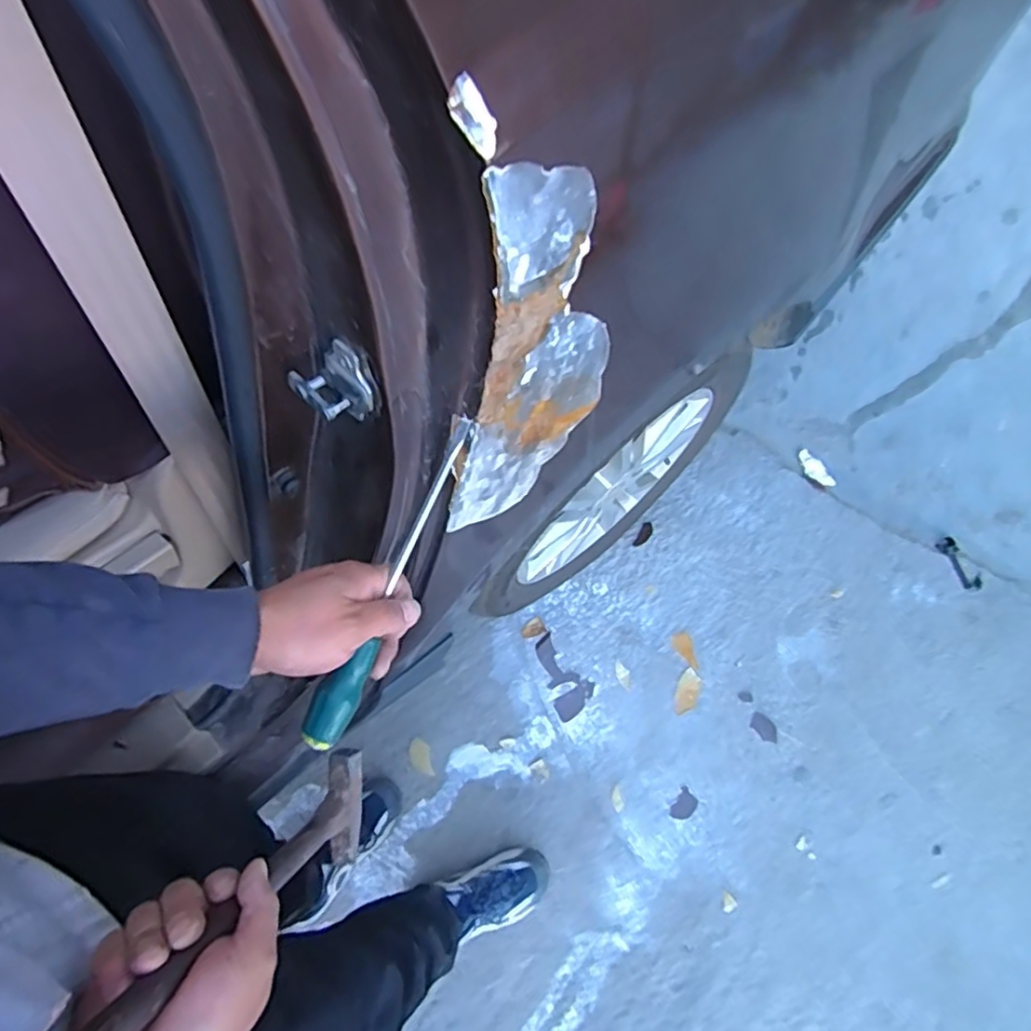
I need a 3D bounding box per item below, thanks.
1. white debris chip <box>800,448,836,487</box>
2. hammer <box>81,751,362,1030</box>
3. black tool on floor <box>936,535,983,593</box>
[{"bbox_3d":[0.667,-0.101,1.440,0.040,0.012,0.099,-37,75,-11],"label":"white debris chip"},{"bbox_3d":[-0.177,0.252,0.416,0.028,0.316,0.088,-1,91,11],"label":"hammer"},{"bbox_3d":[0.935,0.103,1.364,0.046,0.012,0.122,-19,72,-6],"label":"black tool on floor"}]

